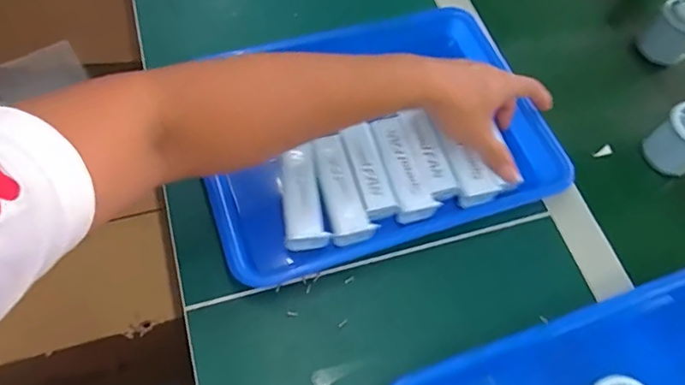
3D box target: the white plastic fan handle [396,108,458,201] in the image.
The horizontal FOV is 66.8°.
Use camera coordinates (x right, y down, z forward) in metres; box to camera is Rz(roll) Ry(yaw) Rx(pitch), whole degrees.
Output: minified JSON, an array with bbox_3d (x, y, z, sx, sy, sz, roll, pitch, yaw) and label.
[{"bbox_3d":[0.080,-0.035,0.498,0.029,0.020,0.089,-13,64,-14],"label":"white plastic fan handle"}]

